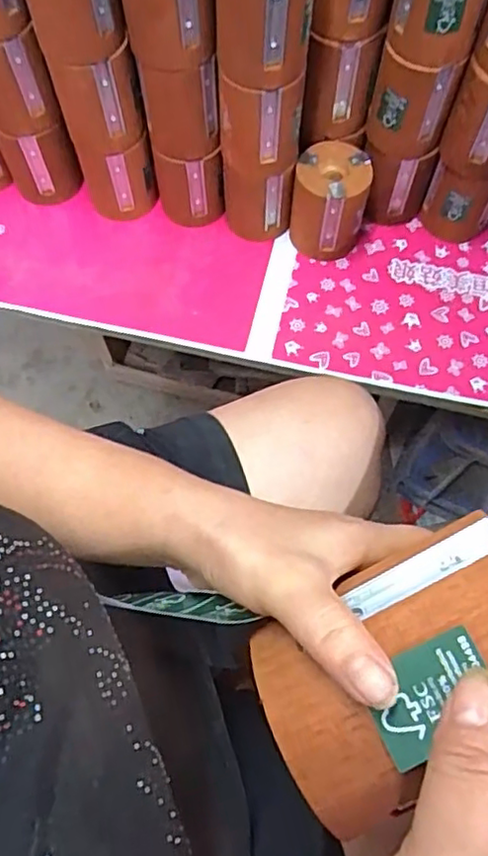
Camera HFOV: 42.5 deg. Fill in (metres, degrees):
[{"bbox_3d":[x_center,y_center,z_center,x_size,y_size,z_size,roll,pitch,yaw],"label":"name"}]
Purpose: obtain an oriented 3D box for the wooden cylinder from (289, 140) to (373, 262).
[{"bbox_3d":[0.094,-0.248,0.693,0.080,0.100,0.079,10,68,3],"label":"wooden cylinder"}]

